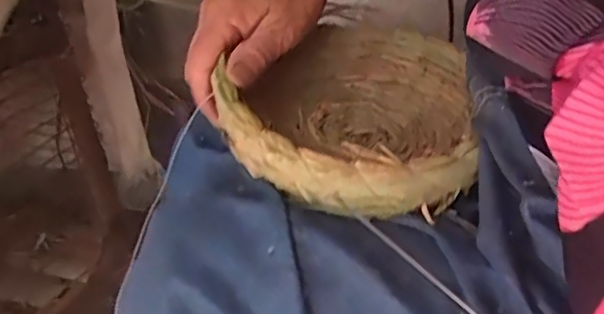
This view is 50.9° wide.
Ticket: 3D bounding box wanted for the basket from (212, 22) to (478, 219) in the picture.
[{"bbox_3d":[0.032,-0.029,0.402,0.153,0.055,0.179,-3,28,2],"label":"basket"}]

